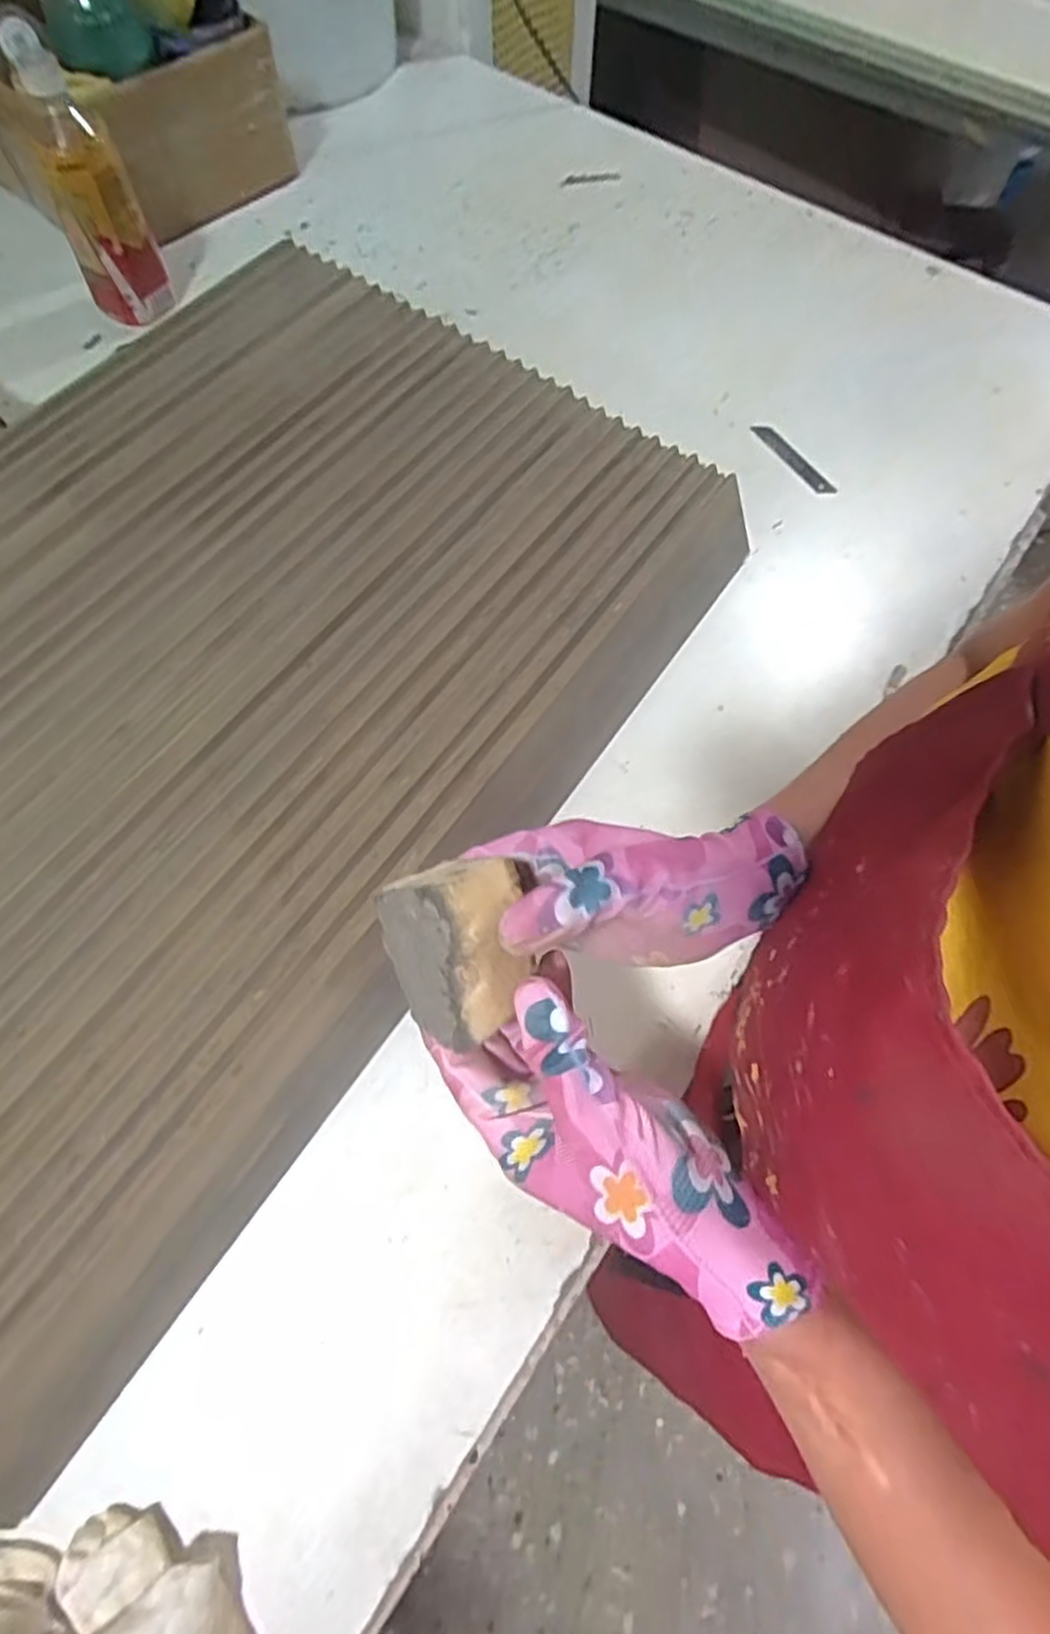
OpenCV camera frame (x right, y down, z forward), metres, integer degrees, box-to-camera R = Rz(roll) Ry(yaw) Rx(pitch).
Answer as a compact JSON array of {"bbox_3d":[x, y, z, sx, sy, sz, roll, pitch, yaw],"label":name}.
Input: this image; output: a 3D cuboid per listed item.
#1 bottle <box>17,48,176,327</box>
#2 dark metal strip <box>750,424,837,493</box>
[{"bbox_3d":[-0.377,-0.537,0.652,0.069,0.177,0.058,-17,68,-10],"label":"bottle"},{"bbox_3d":[0.249,-0.334,0.688,0.017,0.004,0.104,-30,68,-6],"label":"dark metal strip"}]

